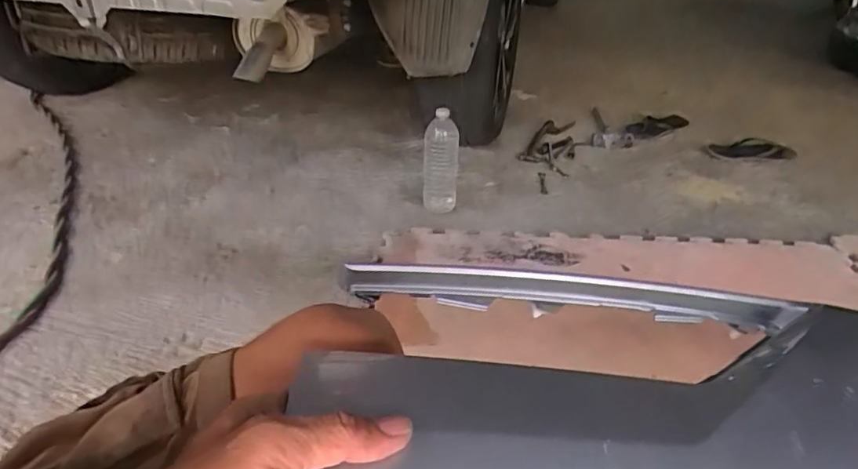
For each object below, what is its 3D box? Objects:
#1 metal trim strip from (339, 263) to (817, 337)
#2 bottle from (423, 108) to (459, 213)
[{"bbox_3d":[0.110,0.050,0.436,0.348,0.035,0.016,3,30,1],"label":"metal trim strip"},{"bbox_3d":[0.027,-0.180,1.314,0.077,0.243,0.085,0,33,-3],"label":"bottle"}]

